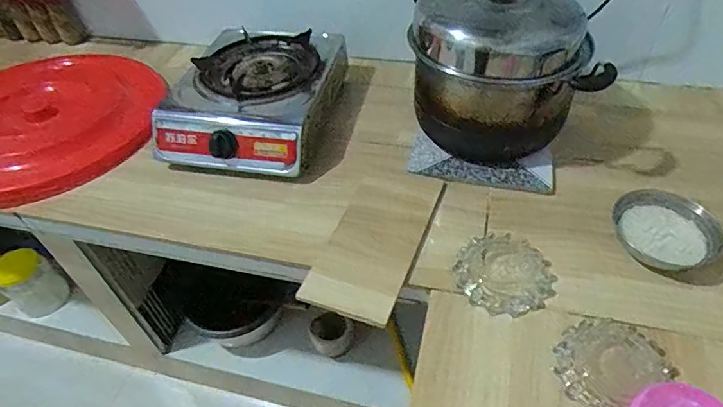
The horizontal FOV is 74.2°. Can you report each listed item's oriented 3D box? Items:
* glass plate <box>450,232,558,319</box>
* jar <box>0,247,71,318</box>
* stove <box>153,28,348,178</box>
[{"bbox_3d":[0.197,0.097,0.664,0.129,0.017,0.118,-2,47,3],"label":"glass plate"},{"bbox_3d":[-0.866,0.212,1.258,0.146,0.176,0.119,27,54,26],"label":"jar"},{"bbox_3d":[-0.199,-0.199,0.903,0.284,0.103,0.333,7,48,11],"label":"stove"}]

